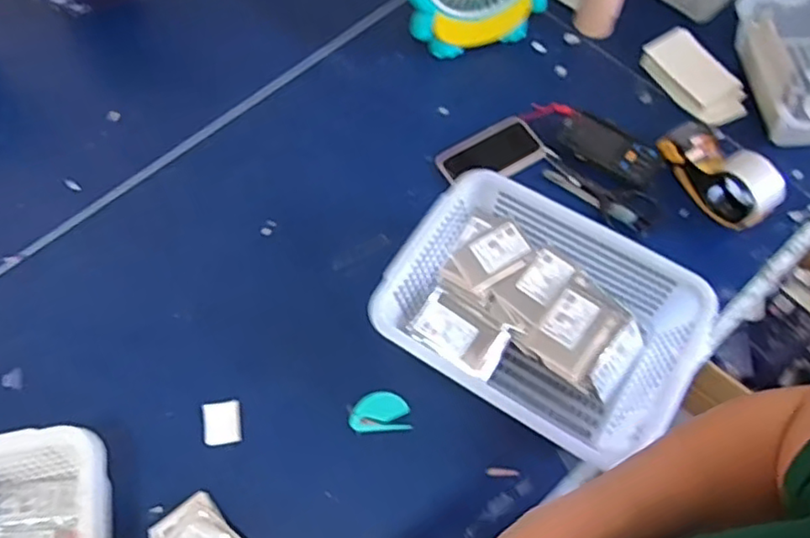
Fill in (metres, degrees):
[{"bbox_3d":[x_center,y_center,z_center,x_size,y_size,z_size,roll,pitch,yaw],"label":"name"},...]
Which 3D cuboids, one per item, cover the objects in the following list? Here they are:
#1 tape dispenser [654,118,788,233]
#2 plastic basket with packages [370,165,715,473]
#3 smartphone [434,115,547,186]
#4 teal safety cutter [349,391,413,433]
[{"bbox_3d":[0.439,-0.138,0.878,0.076,0.079,0.167,-27,66,-11],"label":"tape dispenser"},{"bbox_3d":[0.163,0.066,0.785,0.354,0.107,0.260,32,70,16],"label":"plastic basket with packages"},{"bbox_3d":[0.128,-0.173,0.950,0.148,0.013,0.086,-27,72,-1],"label":"smartphone"},{"bbox_3d":[-0.032,0.181,0.797,0.075,0.004,0.051,-4,64,0],"label":"teal safety cutter"}]

